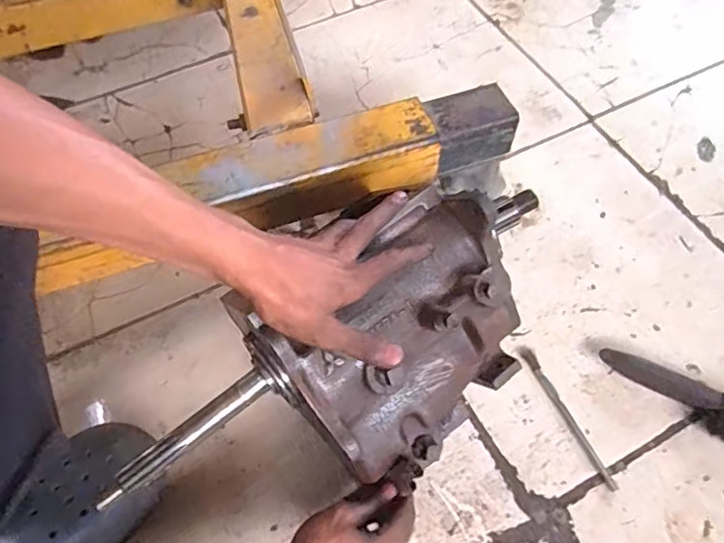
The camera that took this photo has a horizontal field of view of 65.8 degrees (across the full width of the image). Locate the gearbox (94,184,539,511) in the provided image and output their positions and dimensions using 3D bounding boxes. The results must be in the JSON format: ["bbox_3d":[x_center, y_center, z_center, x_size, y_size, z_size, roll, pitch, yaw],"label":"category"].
[{"bbox_3d":[-0.004,0.089,0.467,0.386,0.164,0.152,-37,66,-19],"label":"gearbox"}]

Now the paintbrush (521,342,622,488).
[{"bbox_3d":[0.223,0.155,0.609,0.012,0.007,0.170,-22,62,-11],"label":"paintbrush"}]

